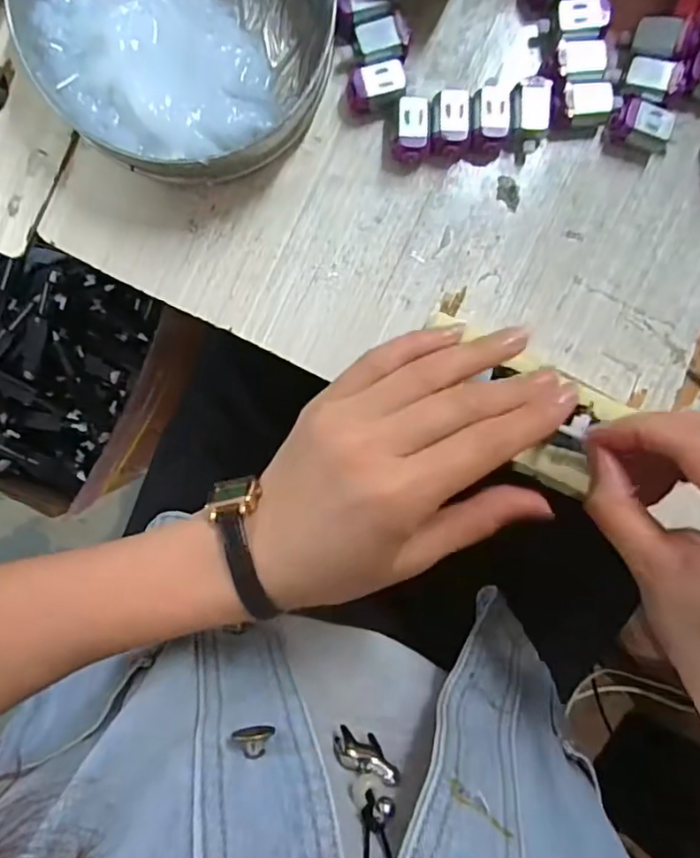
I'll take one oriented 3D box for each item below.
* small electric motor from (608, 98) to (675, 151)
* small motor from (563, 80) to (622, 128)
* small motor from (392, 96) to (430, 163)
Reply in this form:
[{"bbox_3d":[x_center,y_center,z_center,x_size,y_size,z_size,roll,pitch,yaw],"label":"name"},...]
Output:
[{"bbox_3d":[0.147,-0.153,0.298,0.031,0.013,0.017,12,94,-2],"label":"small electric motor"},{"bbox_3d":[0.120,-0.162,0.297,0.028,0.010,0.019,-4,94,-1],"label":"small motor"},{"bbox_3d":[0.031,-0.148,0.295,0.018,0.014,0.028,9,94,-2],"label":"small motor"}]

